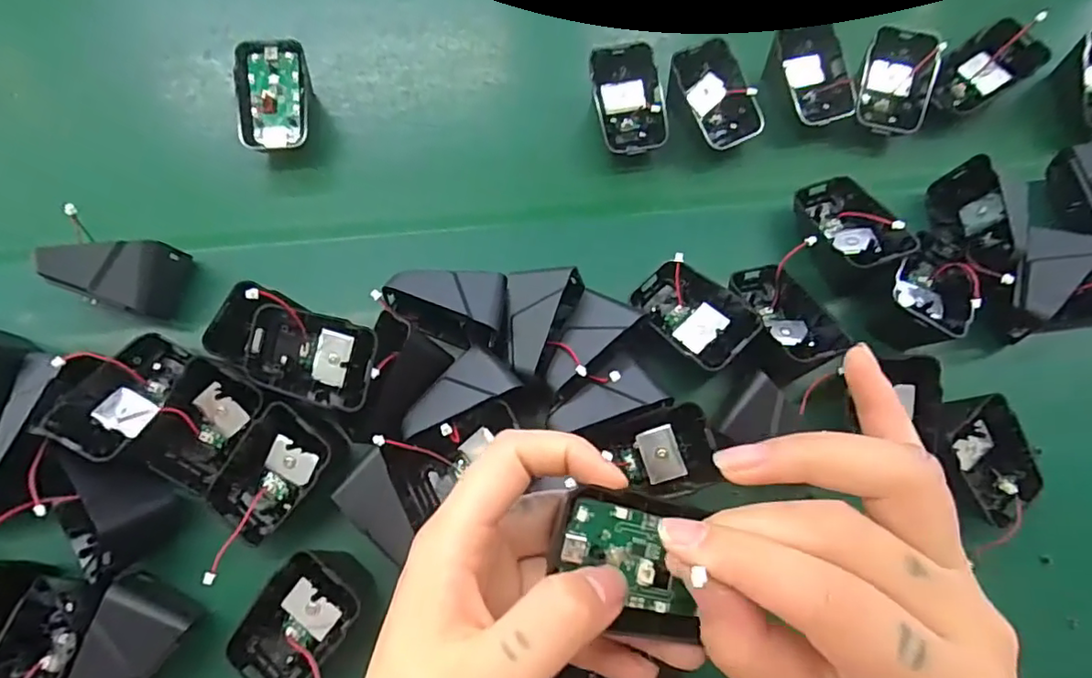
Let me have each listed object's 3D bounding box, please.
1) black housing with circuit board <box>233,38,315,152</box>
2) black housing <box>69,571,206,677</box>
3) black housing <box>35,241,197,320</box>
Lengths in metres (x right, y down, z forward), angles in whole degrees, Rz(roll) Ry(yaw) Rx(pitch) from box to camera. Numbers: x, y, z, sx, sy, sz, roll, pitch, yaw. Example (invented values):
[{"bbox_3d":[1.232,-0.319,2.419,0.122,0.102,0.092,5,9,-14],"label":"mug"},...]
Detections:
[{"bbox_3d":[-0.178,-0.156,0.379,0.042,0.041,0.069,-1,71,-2],"label":"black housing with circuit board"},{"bbox_3d":[-0.193,0.151,0.274,0.039,0.045,0.066,6,71,1],"label":"black housing"},{"bbox_3d":[-0.245,-0.040,0.327,0.053,0.041,0.044,18,72,5],"label":"black housing"}]

